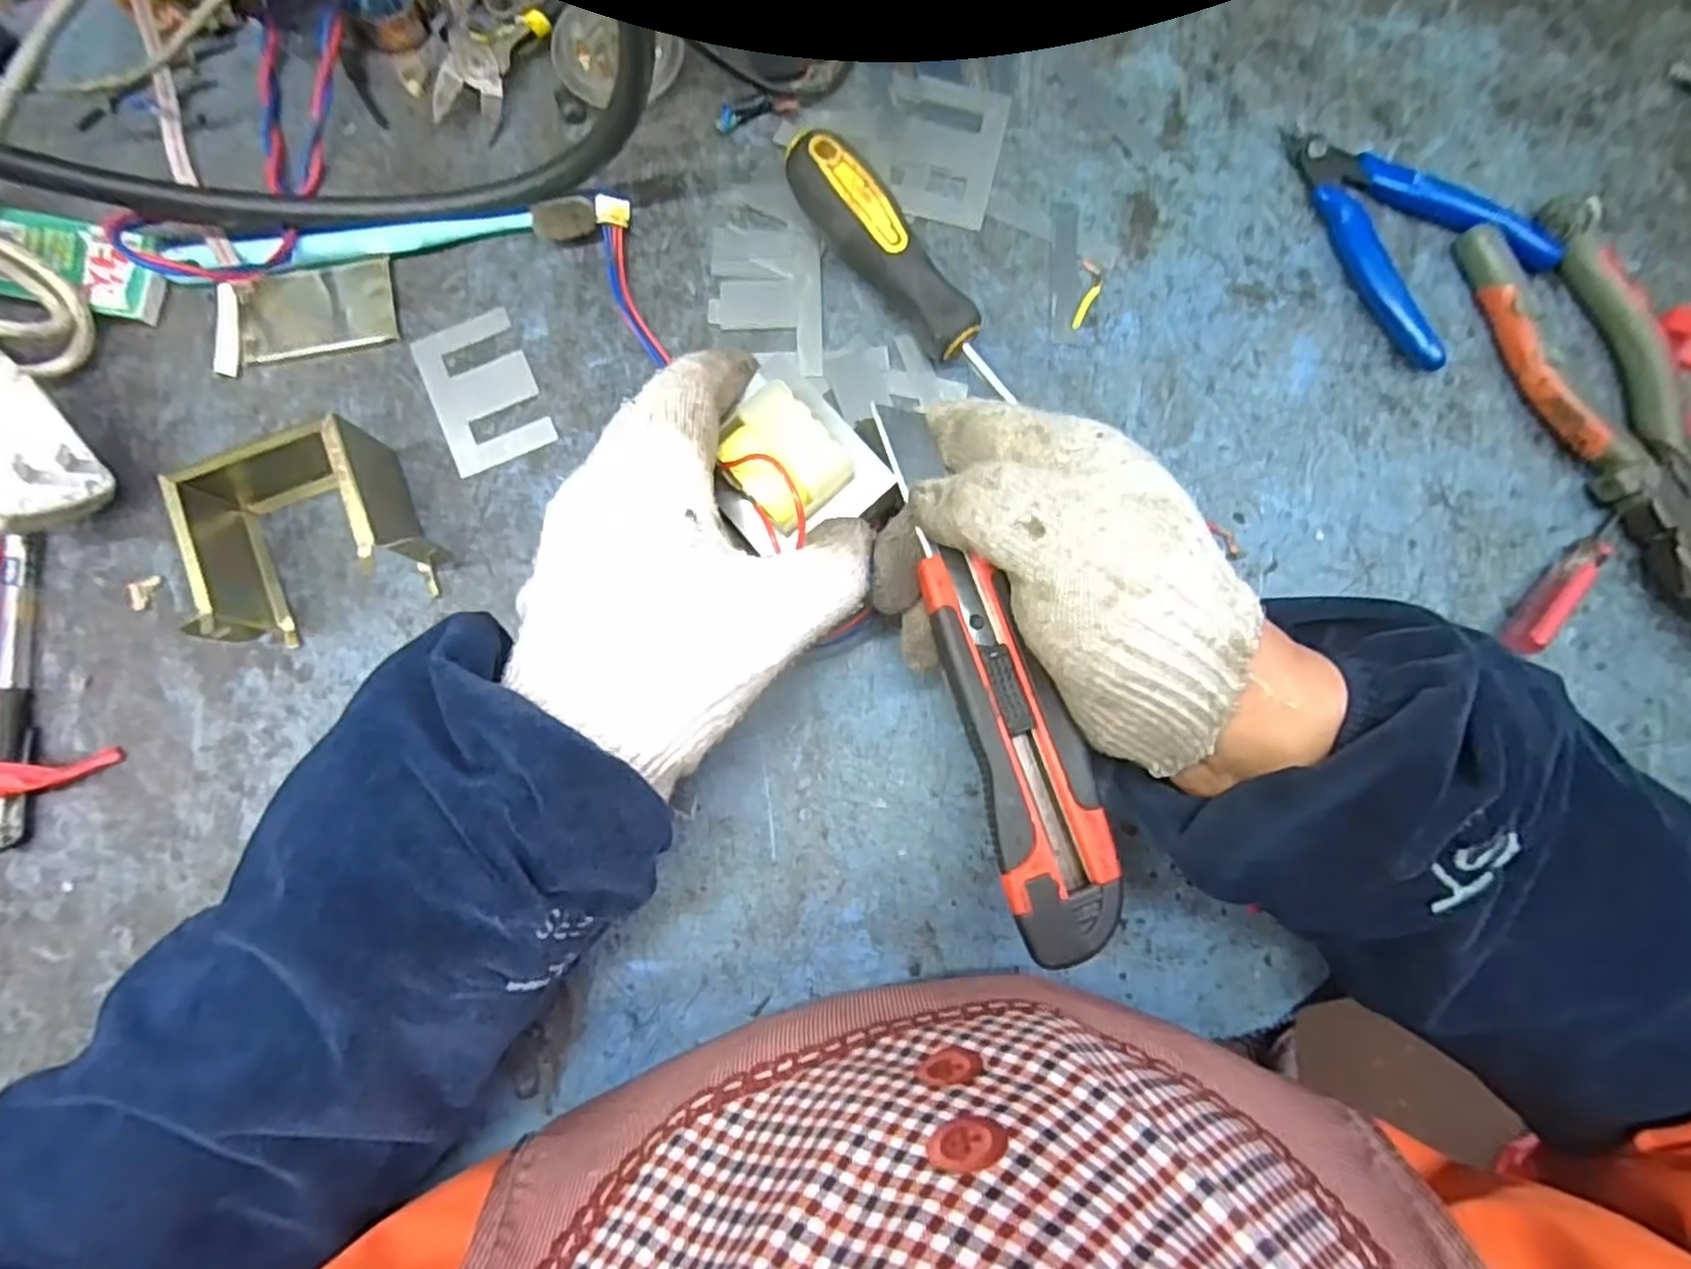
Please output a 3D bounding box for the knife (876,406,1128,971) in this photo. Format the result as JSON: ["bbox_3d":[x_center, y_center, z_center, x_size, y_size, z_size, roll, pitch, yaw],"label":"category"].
[{"bbox_3d":[0.050,0.011,0.263,0.038,0.014,0.193,-18,81,-2],"label":"knife"}]

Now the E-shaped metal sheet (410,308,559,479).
[{"bbox_3d":[-0.156,-0.105,0.323,0.043,0.004,0.066,-23,84,-3],"label":"E-shaped metal sheet"}]

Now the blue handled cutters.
[{"bbox_3d":[0.250,-0.181,0.325,0.080,0.017,0.116,-28,84,-3],"label":"blue handled cutters"}]

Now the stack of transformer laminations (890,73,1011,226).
[{"bbox_3d":[0.043,-0.218,0.336,0.049,0.004,0.066,13,84,1],"label":"stack of transformer laminations"}]

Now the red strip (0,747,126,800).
[{"bbox_3d":[-0.331,0.059,0.293,0.082,0.015,0.014,-20,84,-2],"label":"red strip"}]

